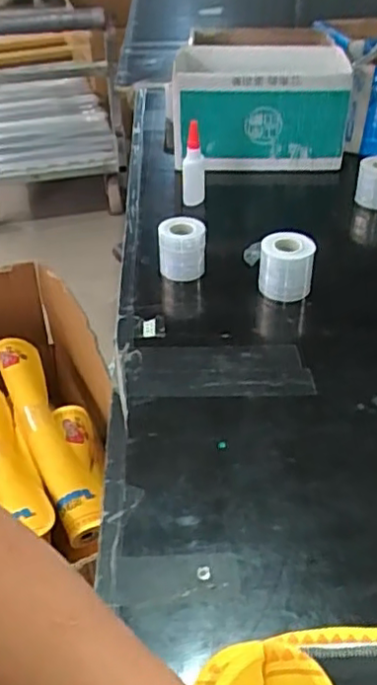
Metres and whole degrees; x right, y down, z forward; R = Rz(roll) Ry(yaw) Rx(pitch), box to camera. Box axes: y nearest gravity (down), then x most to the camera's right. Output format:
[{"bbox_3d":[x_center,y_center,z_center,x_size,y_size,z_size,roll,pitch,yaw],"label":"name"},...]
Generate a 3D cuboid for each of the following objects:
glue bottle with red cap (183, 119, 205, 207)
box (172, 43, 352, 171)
[{"bbox_3d":[0.008,-0.270,0.987,0.034,0.136,0.039,1,37,4],"label":"glue bottle with red cap"},{"bbox_3d":[0.118,-0.396,1.107,0.278,0.171,0.192,1,39,0],"label":"box"}]

